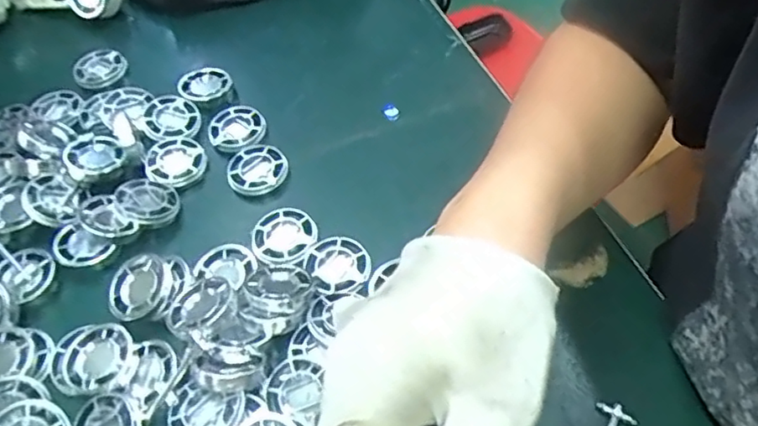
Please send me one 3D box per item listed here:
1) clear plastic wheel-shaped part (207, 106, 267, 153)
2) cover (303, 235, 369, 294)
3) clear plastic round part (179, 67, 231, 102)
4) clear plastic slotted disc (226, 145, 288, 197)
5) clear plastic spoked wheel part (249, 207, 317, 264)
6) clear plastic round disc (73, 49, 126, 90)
[{"bbox_3d":[-0.100,-0.060,0.445,0.040,0.004,0.039,-4,55,5],"label":"clear plastic wheel-shaped part"},{"bbox_3d":[-0.025,0.029,0.369,0.036,0.005,0.037,-4,55,5],"label":"cover"},{"bbox_3d":[-0.131,-0.098,0.476,0.036,0.007,0.042,-6,54,3],"label":"clear plastic round part"},{"bbox_3d":[-0.081,-0.029,0.421,0.039,0.005,0.040,-4,55,5],"label":"clear plastic slotted disc"},{"bbox_3d":[-0.058,0.015,0.384,0.039,0.008,0.037,-4,55,5],"label":"clear plastic spoked wheel part"},{"bbox_3d":[-0.223,-0.116,0.508,0.039,0.004,0.049,-40,59,-19],"label":"clear plastic round disc"}]

